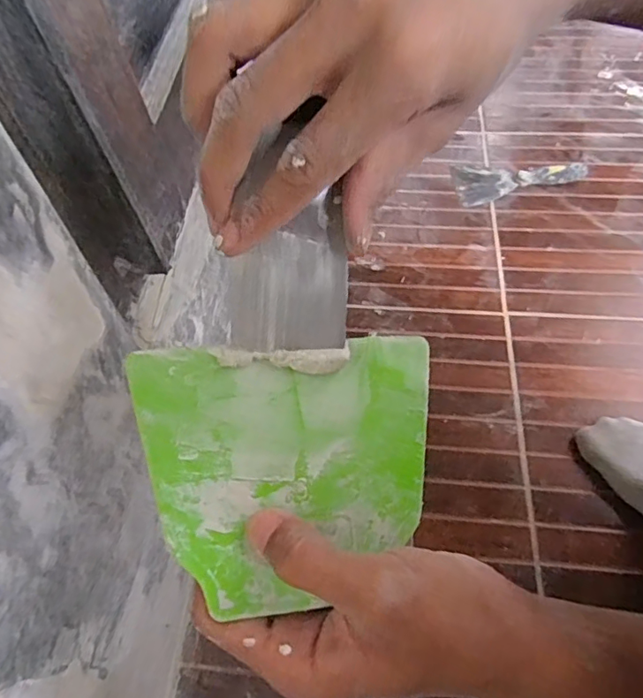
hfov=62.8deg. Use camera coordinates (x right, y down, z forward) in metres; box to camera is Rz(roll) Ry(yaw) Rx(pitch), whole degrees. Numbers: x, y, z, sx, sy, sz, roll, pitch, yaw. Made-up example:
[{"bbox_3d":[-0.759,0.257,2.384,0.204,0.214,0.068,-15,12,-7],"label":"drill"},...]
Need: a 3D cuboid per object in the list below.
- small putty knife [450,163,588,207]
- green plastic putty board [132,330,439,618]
[{"bbox_3d":[0.317,-0.281,0.845,0.209,0.026,0.087,-11,56,-5],"label":"small putty knife"},{"bbox_3d":[-0.010,0.047,0.210,0.116,0.004,0.099,-4,77,-10],"label":"green plastic putty board"}]

